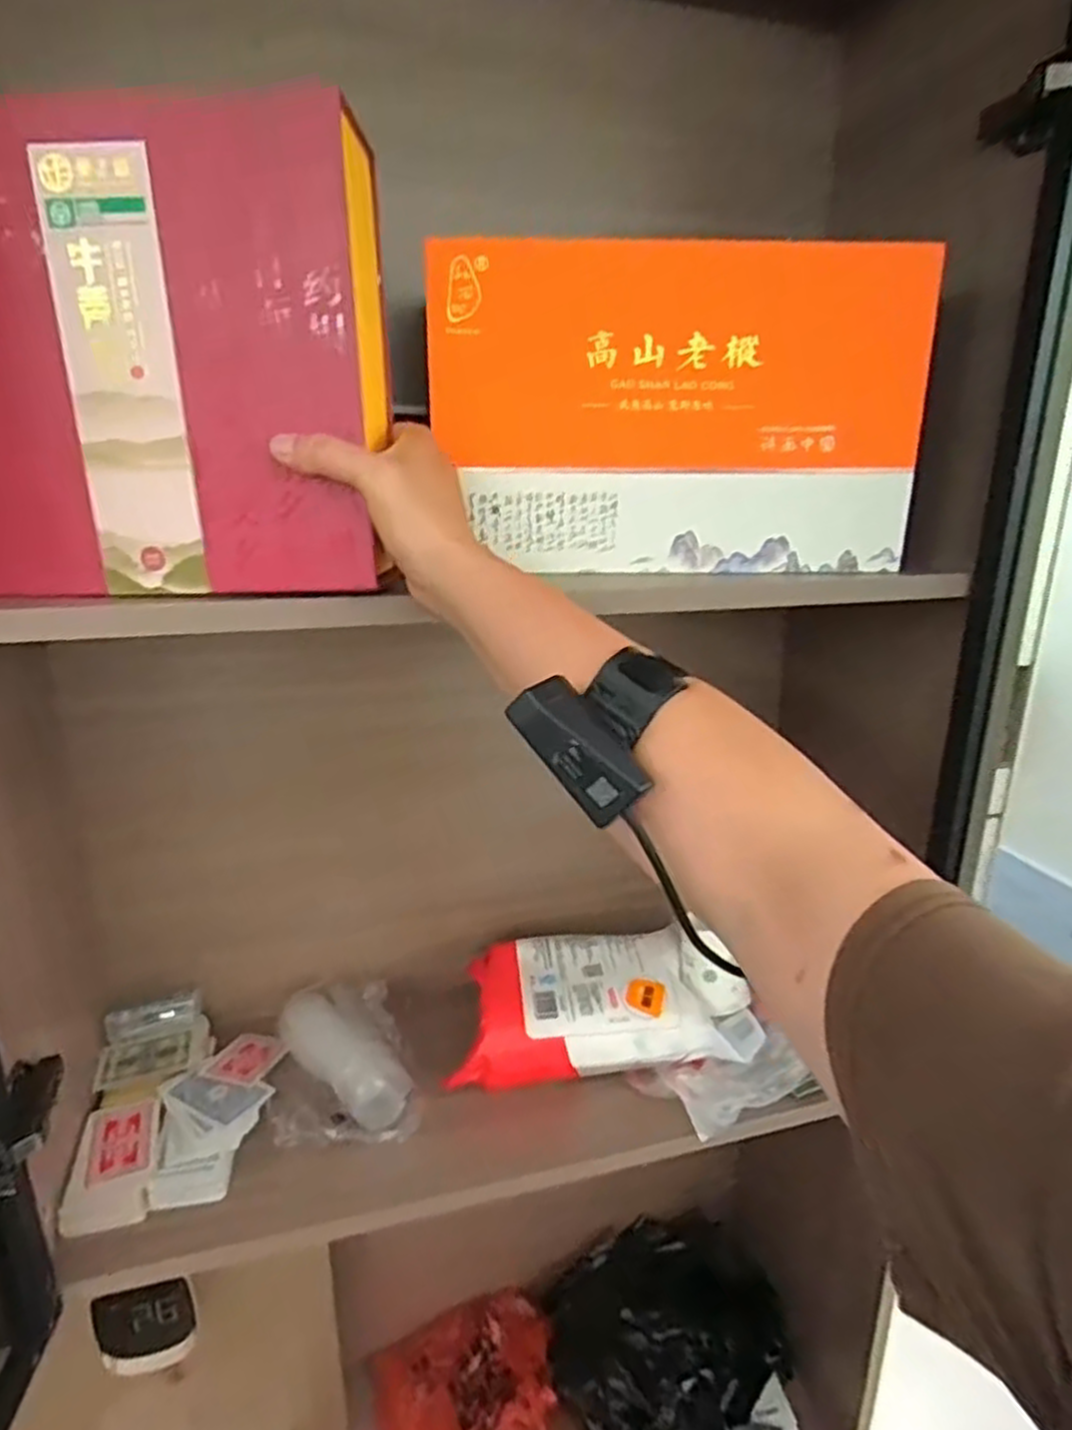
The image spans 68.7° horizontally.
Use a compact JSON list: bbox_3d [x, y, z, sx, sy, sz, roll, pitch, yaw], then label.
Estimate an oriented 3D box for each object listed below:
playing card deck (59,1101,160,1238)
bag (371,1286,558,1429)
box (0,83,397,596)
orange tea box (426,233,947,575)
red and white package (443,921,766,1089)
[{"bbox_3d":[-0.341,0.362,0.634,0.061,0.019,0.109,-5,18,-17],"label":"playing card deck"},{"bbox_3d":[-0.064,0.793,0.875,0.203,0.081,0.265,-6,18,-19],"label":"bag"},{"bbox_3d":[-0.220,-0.201,0.458,0.253,0.240,0.100,1,17,4],"label":"box"},{"bbox_3d":[0.094,-0.220,0.577,0.347,0.219,0.062,-1,17,-4],"label":"orange tea box"},{"bbox_3d":[0.048,0.283,0.769,0.251,0.082,0.129,-2,17,-7],"label":"red and white package"}]

